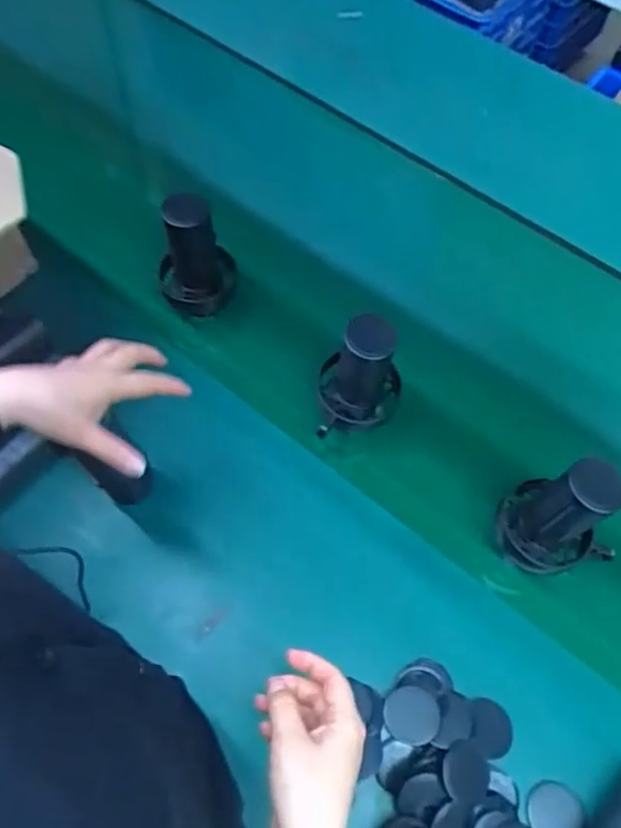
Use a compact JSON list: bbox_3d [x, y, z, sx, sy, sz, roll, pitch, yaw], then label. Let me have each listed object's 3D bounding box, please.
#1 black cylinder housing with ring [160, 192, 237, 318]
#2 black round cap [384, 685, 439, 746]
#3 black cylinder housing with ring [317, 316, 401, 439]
[{"bbox_3d":[-0.136,-0.189,0.746,0.087,0.167,0.079,-7,62,-6],"label":"black cylinder housing with ring"},{"bbox_3d":[0.093,0.279,0.593,0.050,0.006,0.049,-12,44,11],"label":"black round cap"},{"bbox_3d":[0.055,-0.038,0.678,0.093,0.137,0.085,6,62,1],"label":"black cylinder housing with ring"}]

